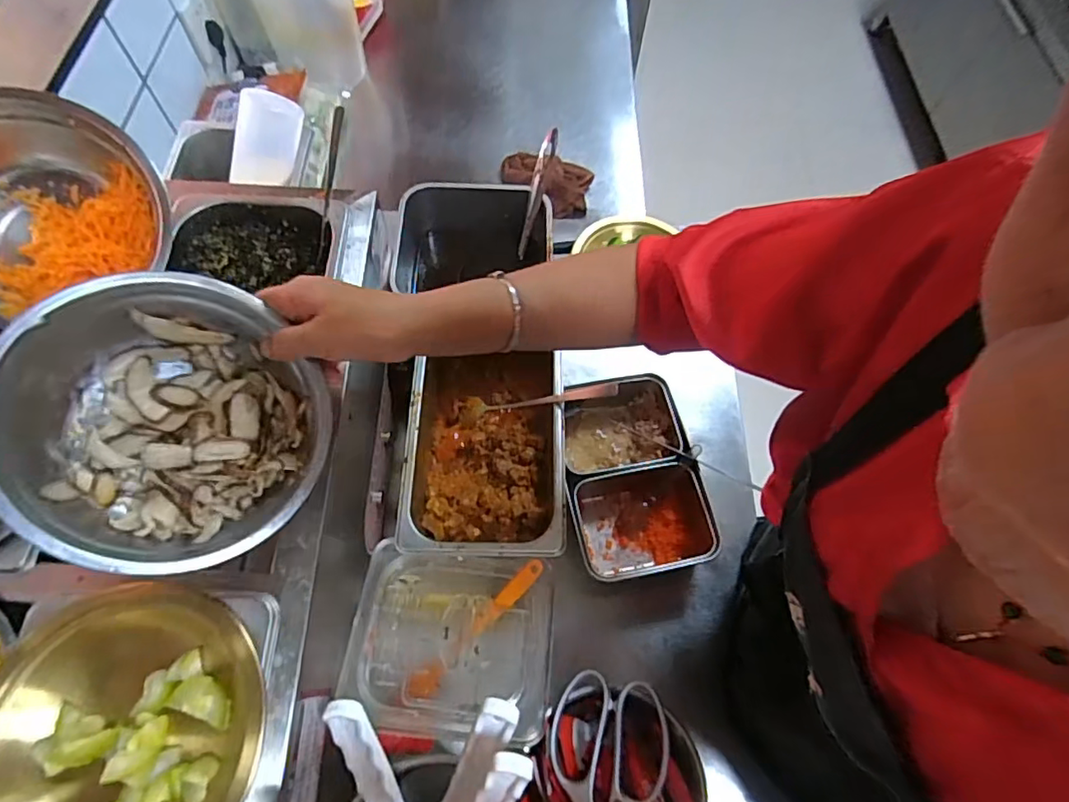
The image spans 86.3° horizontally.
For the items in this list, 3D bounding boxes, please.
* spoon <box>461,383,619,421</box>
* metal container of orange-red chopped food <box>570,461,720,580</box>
[{"bbox_3d":[0.001,0.000,0.616,0.187,0.017,0.026,-8,58,29],"label":"spoon"},{"bbox_3d":[0.115,0.133,0.621,0.147,0.061,0.114,-7,63,-6],"label":"metal container of orange-red chopped food"}]

